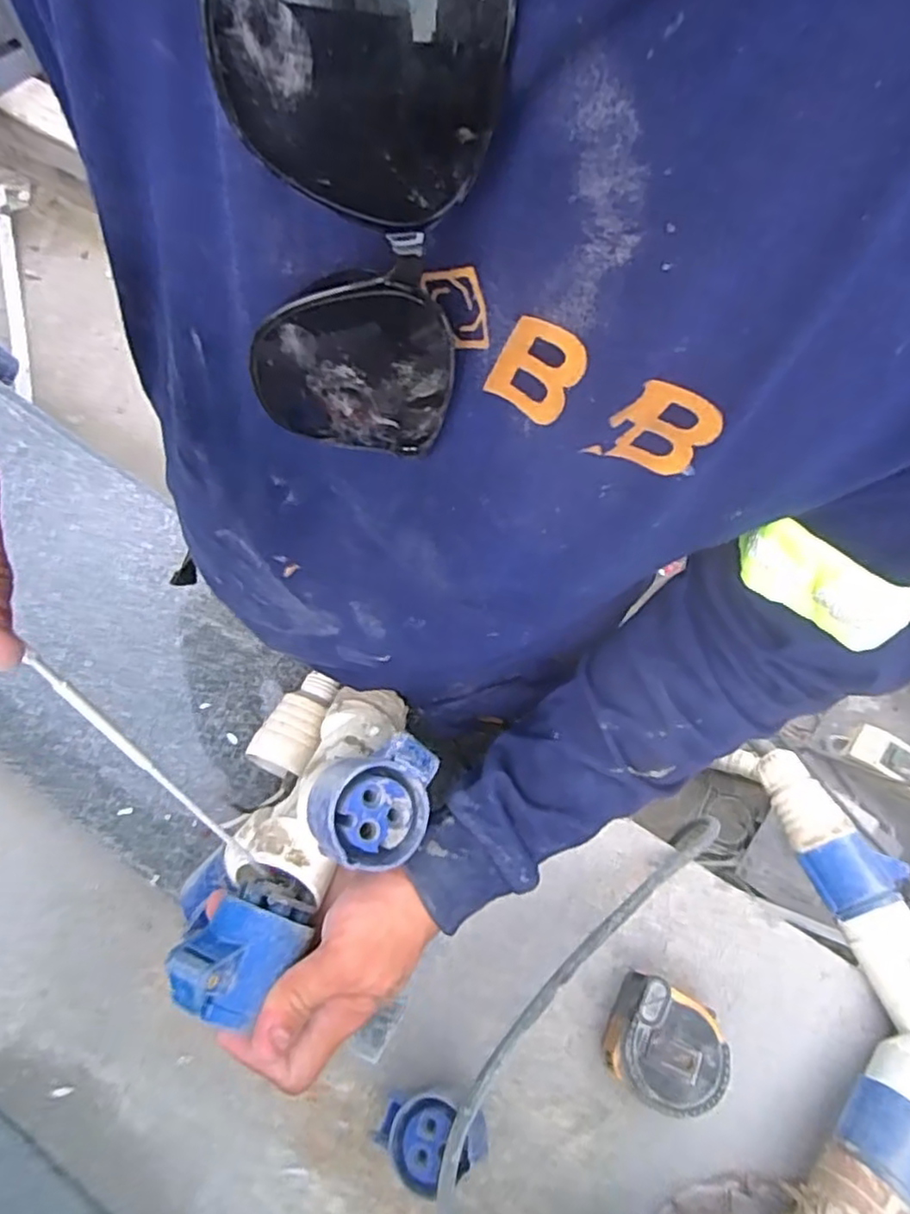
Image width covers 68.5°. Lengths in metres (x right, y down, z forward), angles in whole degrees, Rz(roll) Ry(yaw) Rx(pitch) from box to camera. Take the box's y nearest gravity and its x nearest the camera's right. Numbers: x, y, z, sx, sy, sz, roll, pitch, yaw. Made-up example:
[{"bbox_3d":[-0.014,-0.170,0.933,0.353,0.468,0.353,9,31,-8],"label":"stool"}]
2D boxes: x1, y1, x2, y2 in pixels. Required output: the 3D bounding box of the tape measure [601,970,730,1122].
[{"bbox_3d":[0.136,0.284,0.432,0.067,0.040,0.065,30,69,10],"label":"tape measure"}]

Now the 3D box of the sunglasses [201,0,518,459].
[{"bbox_3d":[-0.021,-0.089,0.158,0.056,0.128,0.031,8,67,1],"label":"sunglasses"}]

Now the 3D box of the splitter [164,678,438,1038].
[{"bbox_3d":[-0.081,0.117,0.366,0.118,0.137,0.180,17,67,5],"label":"splitter"}]

